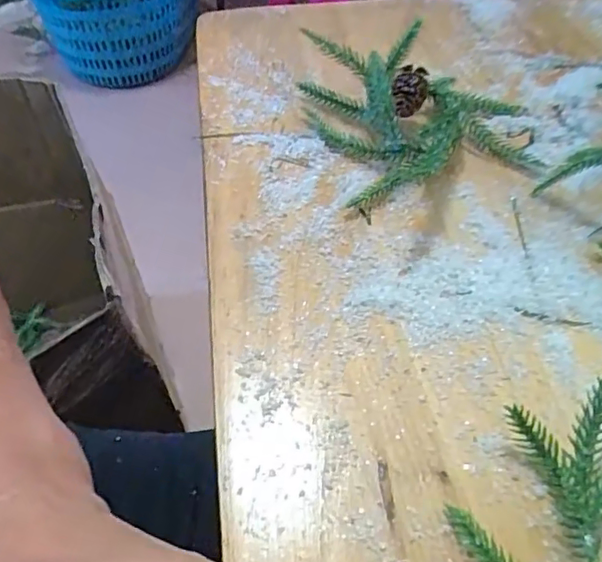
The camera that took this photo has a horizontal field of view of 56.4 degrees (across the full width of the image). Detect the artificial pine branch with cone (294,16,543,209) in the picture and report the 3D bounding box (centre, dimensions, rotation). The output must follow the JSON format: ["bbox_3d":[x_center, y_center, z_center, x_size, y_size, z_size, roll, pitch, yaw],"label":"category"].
[{"bbox_3d":[0.070,-0.101,0.316,0.122,0.039,0.107,-13,51,-8],"label":"artificial pine branch with cone"}]

